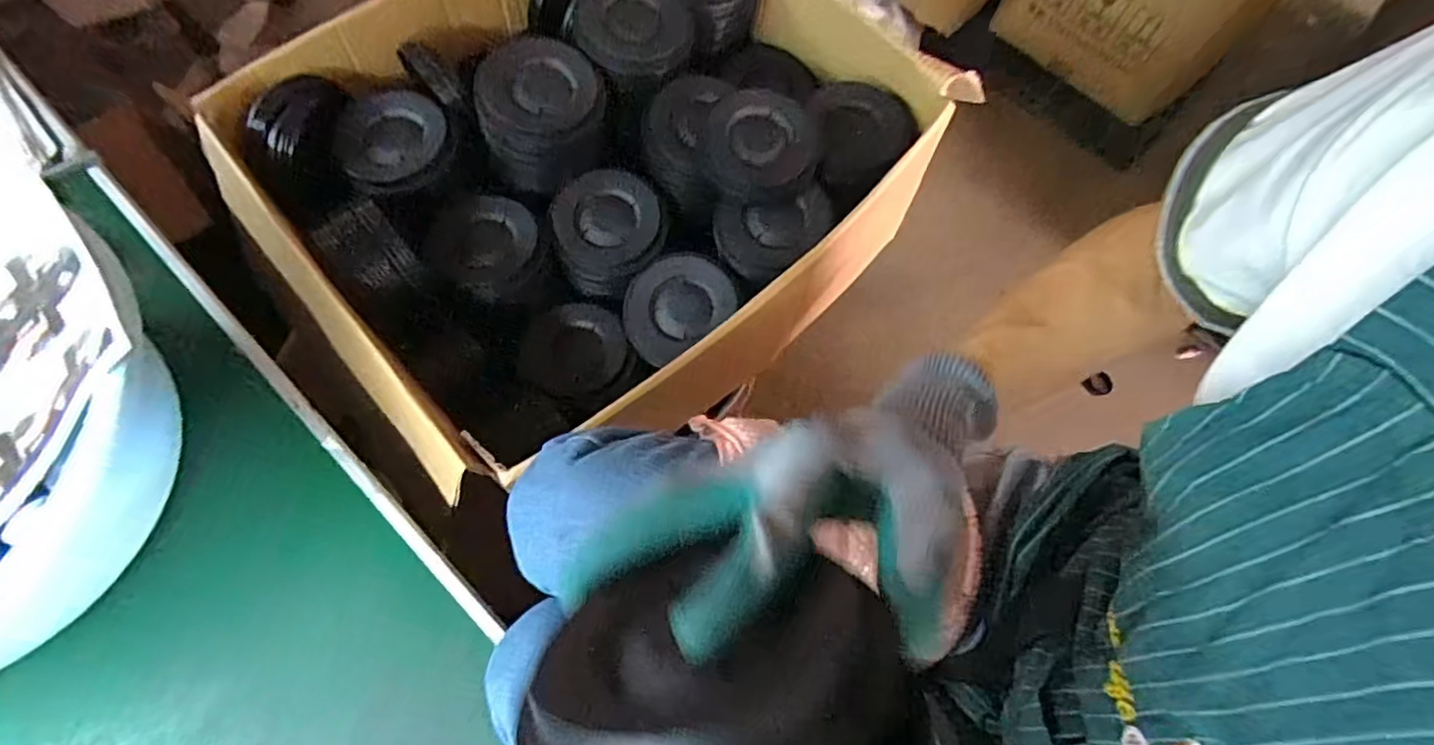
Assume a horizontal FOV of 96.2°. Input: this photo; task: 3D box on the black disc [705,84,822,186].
[{"bbox_3d":[0.047,-0.240,0.655,0.110,0.015,0.097,-2,87,-9],"label":"black disc"}]

